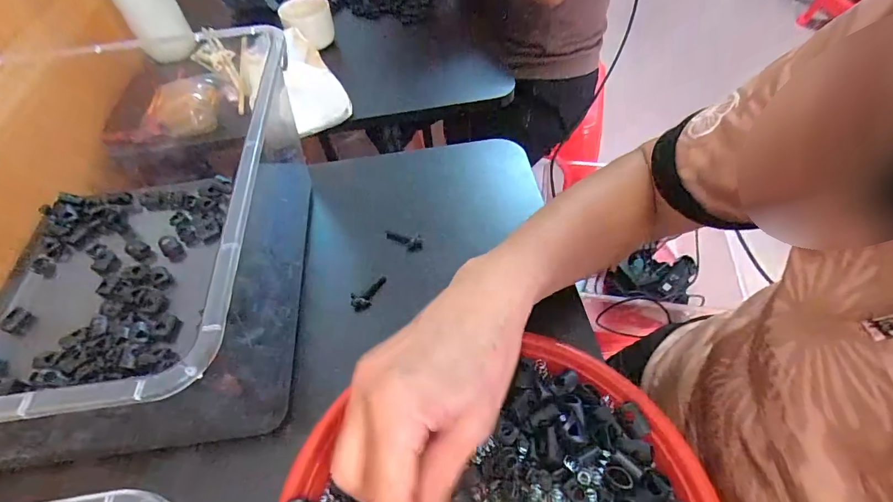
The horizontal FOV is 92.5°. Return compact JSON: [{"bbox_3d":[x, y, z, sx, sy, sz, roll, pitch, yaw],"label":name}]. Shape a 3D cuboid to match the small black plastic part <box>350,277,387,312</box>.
[{"bbox_3d":[-0.063,0.036,0.353,0.035,0.013,0.013,-36,59,-21],"label":"small black plastic part"}]

